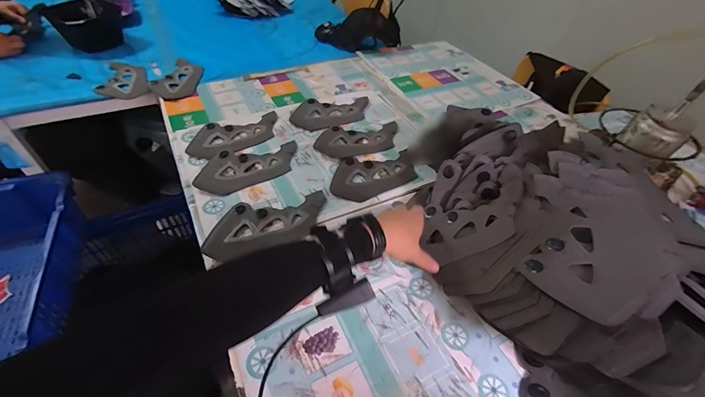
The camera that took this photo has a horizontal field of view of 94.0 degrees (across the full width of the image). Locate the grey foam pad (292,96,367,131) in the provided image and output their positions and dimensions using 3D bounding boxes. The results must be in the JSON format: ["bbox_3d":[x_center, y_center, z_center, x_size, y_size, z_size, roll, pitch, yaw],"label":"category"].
[{"bbox_3d":[-0.051,-0.219,0.848,0.209,0.015,0.132,-8,48,-13],"label":"grey foam pad"}]

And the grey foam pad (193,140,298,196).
[{"bbox_3d":[-0.214,-0.072,0.694,0.223,0.009,0.113,-24,53,-25],"label":"grey foam pad"}]

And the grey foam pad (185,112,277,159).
[{"bbox_3d":[-0.268,-0.149,0.767,0.222,0.011,0.118,-23,53,-25],"label":"grey foam pad"}]

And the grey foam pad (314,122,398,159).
[{"bbox_3d":[0.018,-0.139,0.778,0.212,0.009,0.116,-9,48,-13],"label":"grey foam pad"}]

